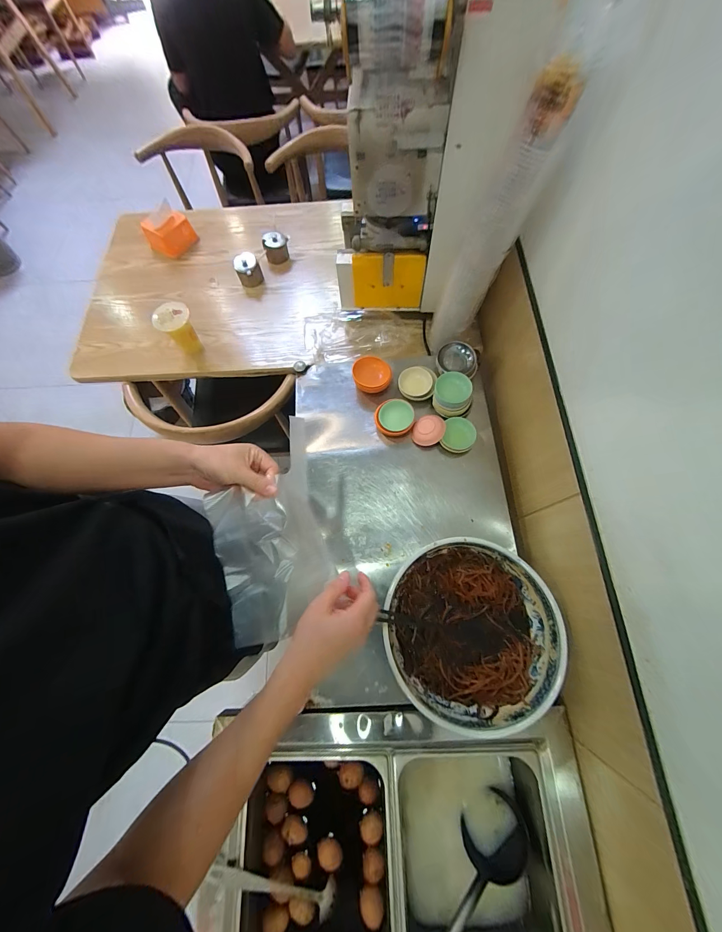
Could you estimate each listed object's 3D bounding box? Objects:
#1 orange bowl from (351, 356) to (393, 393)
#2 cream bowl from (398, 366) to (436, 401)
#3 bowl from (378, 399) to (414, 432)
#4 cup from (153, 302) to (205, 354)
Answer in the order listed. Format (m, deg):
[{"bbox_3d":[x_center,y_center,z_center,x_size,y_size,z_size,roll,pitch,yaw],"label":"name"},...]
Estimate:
[{"bbox_3d":[0.029,-0.232,0.824,0.095,0.048,0.089,-1,71,2],"label":"orange bowl"},{"bbox_3d":[0.142,-0.214,0.818,0.088,0.038,0.092,-1,71,2],"label":"cream bowl"},{"bbox_3d":[0.086,-0.121,0.793,0.082,0.041,0.082,-6,71,0],"label":"bowl"},{"bbox_3d":[-0.497,-0.375,0.900,0.091,0.131,0.093,-1,71,2],"label":"cup"}]

